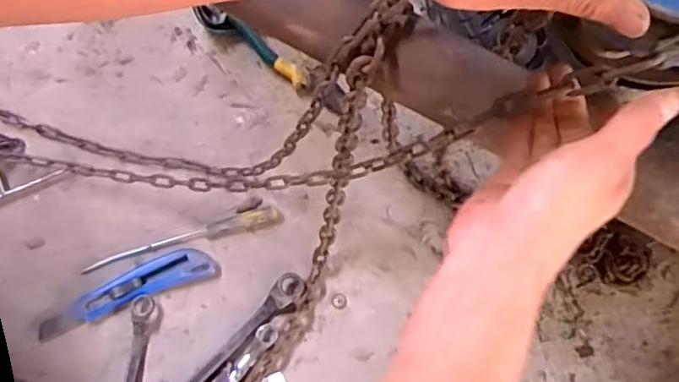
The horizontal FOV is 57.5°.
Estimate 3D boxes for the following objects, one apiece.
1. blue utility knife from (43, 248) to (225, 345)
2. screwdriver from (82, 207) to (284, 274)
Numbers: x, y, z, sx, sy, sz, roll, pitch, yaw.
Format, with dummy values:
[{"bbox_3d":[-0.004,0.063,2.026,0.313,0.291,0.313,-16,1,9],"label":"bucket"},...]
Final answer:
[{"bbox_3d":[-0.243,0.113,0.709,0.206,0.019,0.043,-19,77,-7],"label":"blue utility knife"},{"bbox_3d":[-0.181,0.057,0.718,0.231,0.019,0.022,-15,76,-6],"label":"screwdriver"}]

